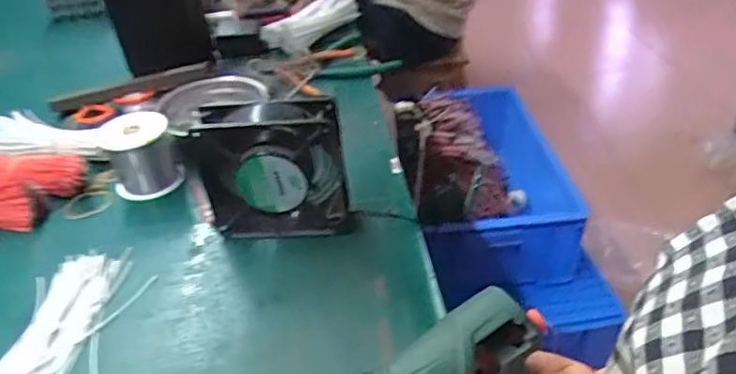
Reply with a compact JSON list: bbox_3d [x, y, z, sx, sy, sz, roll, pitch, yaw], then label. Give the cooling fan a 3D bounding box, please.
[{"bbox_3d":[-0.082,-0.012,0.504,0.123,0.125,0.046,-4,36,-1],"label":"cooling fan"}]

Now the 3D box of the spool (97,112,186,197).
[{"bbox_3d":[-0.235,-0.035,0.596,0.069,0.069,0.075,-20,39,-21],"label":"spool"}]

